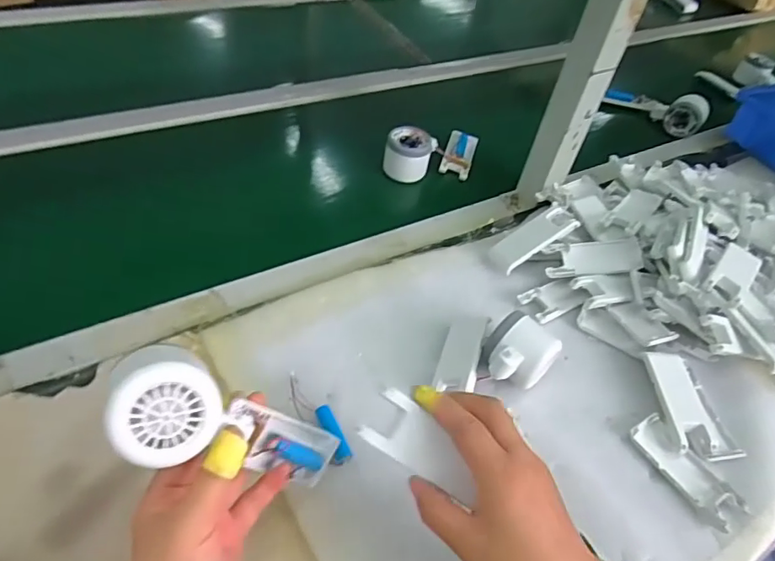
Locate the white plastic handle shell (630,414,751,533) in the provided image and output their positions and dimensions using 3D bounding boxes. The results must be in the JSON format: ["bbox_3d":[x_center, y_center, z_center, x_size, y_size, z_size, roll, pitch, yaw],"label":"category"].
[{"bbox_3d":[0.261,0.166,0.478,0.040,0.008,0.100,-23,55,-29],"label":"white plastic handle shell"}]

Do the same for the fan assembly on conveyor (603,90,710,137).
[{"bbox_3d":[0.450,-0.295,0.923,0.041,0.058,0.188,-23,40,-24],"label":"fan assembly on conveyor"}]

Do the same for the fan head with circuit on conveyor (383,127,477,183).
[{"bbox_3d":[0.065,-0.191,0.752,0.112,0.055,0.123,17,46,5],"label":"fan head with circuit on conveyor"}]

